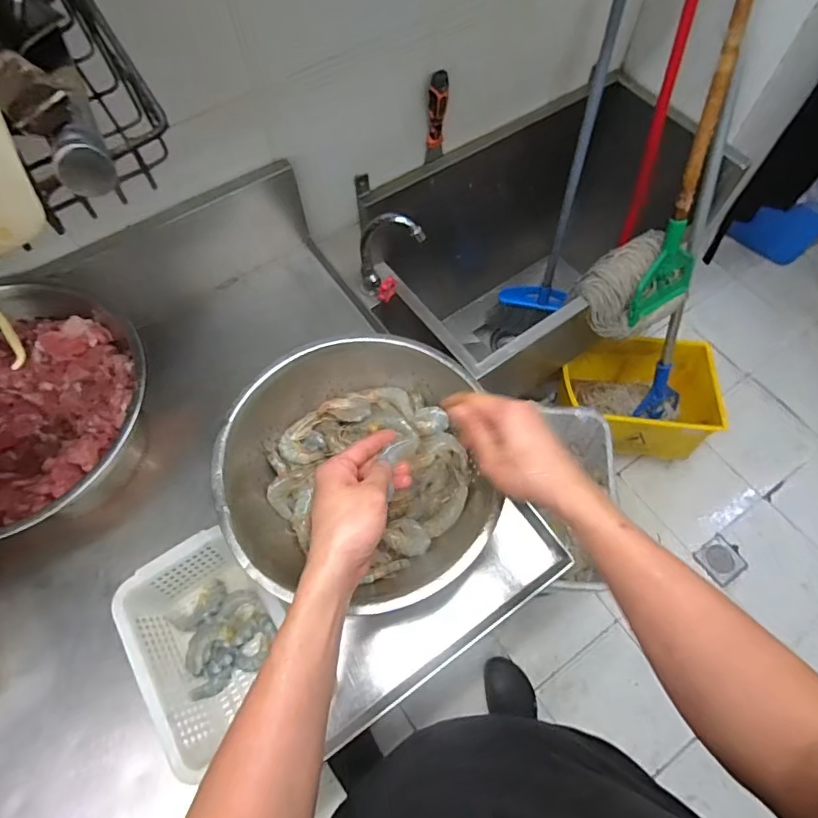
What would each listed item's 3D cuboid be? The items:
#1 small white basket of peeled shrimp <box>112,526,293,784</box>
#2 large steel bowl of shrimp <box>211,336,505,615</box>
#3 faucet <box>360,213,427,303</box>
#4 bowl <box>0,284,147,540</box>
[{"bbox_3d":[-0.228,0.270,0.596,0.145,0.088,0.211,-32,67,-14],"label":"small white basket of peeled shrimp"},{"bbox_3d":[-0.067,0.070,0.634,0.298,0.104,0.297,0,64,1],"label":"large steel bowl of shrimp"},{"bbox_3d":[-0.036,-0.264,0.927,0.128,0.198,0.048,30,68,15],"label":"faucet"},{"bbox_3d":[-0.479,0.025,0.656,0.299,0.178,0.310,0,64,1],"label":"bowl"}]

